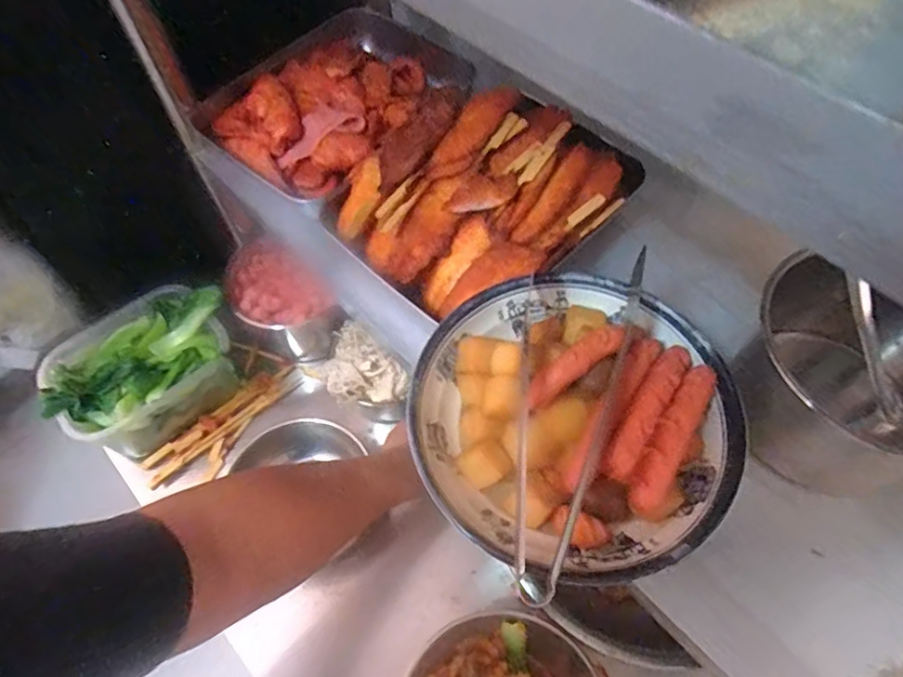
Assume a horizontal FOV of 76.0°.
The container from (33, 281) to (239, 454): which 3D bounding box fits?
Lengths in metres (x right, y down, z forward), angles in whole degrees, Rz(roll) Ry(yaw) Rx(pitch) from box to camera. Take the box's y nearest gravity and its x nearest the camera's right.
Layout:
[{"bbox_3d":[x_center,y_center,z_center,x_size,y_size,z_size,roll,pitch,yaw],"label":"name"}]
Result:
[{"bbox_3d":[-0.354,0.033,0.683,0.207,0.092,0.143,-33,64,-19],"label":"container"}]

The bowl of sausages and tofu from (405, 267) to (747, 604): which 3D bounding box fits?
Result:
[{"bbox_3d":[0.078,0.051,0.382,0.197,0.053,0.206,0,58,0],"label":"bowl of sausages and tofu"}]

